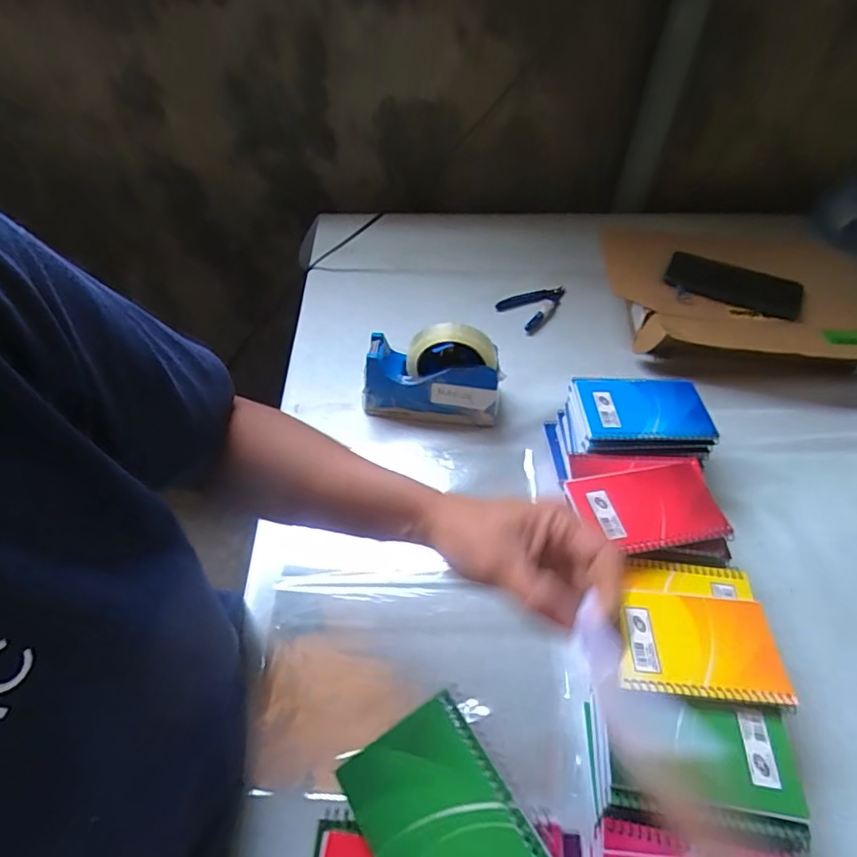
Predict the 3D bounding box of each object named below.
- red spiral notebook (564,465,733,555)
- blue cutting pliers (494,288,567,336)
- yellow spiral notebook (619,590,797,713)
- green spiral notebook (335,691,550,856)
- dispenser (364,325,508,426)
[{"bbox_3d":[0.203,0.074,0.480,0.127,0.011,0.079,-7,49,-6],"label":"red spiral notebook"},{"bbox_3d":[0.166,-0.185,0.770,0.106,0.013,0.073,-28,55,-23],"label":"blue cutting pliers"},{"bbox_3d":[0.214,0.173,0.410,0.118,0.016,0.077,6,49,5],"label":"yellow spiral notebook"},{"bbox_3d":[0.014,0.228,0.282,0.078,0.005,0.129,-30,66,-14],"label":"green spiral notebook"},{"bbox_3d":[0.002,-0.061,0.595,0.159,0.119,0.057,13,50,10],"label":"dispenser"}]

